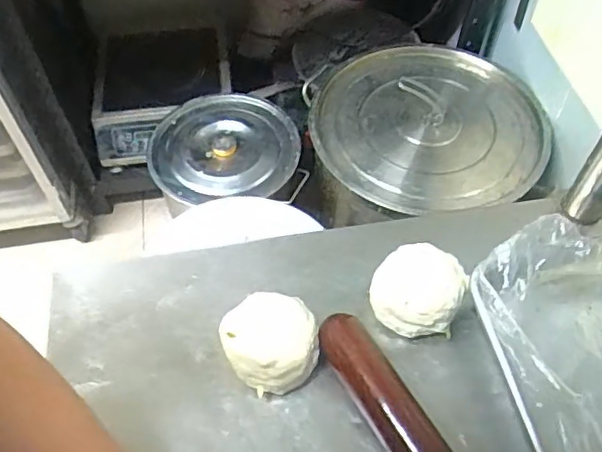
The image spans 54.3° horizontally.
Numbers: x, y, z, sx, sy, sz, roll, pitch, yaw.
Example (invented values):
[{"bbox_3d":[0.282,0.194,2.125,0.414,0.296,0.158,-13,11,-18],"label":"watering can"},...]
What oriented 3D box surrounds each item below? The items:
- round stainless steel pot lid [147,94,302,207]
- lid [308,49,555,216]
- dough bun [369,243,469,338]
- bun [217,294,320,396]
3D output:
[{"bbox_3d":[-0.165,-0.168,1.254,0.319,0.079,0.296,-1,57,1],"label":"round stainless steel pot lid"},{"bbox_3d":[0.258,-0.217,1.190,0.449,0.066,0.417,-1,57,1],"label":"lid"},{"bbox_3d":[0.098,0.056,0.502,0.073,0.050,0.068,-1,57,1],"label":"dough bun"},{"bbox_3d":[-0.024,0.096,0.479,0.073,0.044,0.074,-1,57,1],"label":"bun"}]

